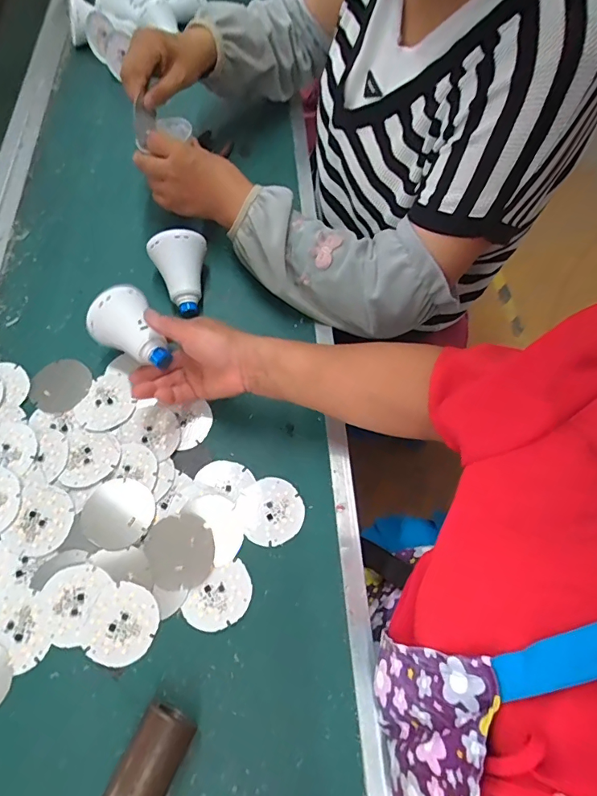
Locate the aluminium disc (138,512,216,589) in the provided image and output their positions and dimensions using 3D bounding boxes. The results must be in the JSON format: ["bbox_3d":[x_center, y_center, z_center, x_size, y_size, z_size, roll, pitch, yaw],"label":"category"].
[{"bbox_3d":[-0.104,0.132,0.392,0.061,0.004,0.059,3,70,-8],"label":"aluminium disc"}]

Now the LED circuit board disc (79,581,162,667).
[{"bbox_3d":[-0.144,0.183,0.364,0.056,0.006,0.058,1,63,-3],"label":"LED circuit board disc"}]

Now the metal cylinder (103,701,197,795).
[{"bbox_3d":[-0.103,0.257,0.314,0.037,0.040,0.071,24,64,9],"label":"metal cylinder"}]

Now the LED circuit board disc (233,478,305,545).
[{"bbox_3d":[-0.026,0.104,0.415,0.059,0.008,0.058,1,63,-3],"label":"LED circuit board disc"}]

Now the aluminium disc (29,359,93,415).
[{"bbox_3d":[-0.242,-0.013,0.459,0.054,0.005,0.059,1,63,-3],"label":"aluminium disc"}]

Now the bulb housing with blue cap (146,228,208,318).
[{"bbox_3d":[-0.126,-0.137,0.499,0.060,0.062,0.076,-16,65,-11],"label":"bulb housing with blue cap"}]

